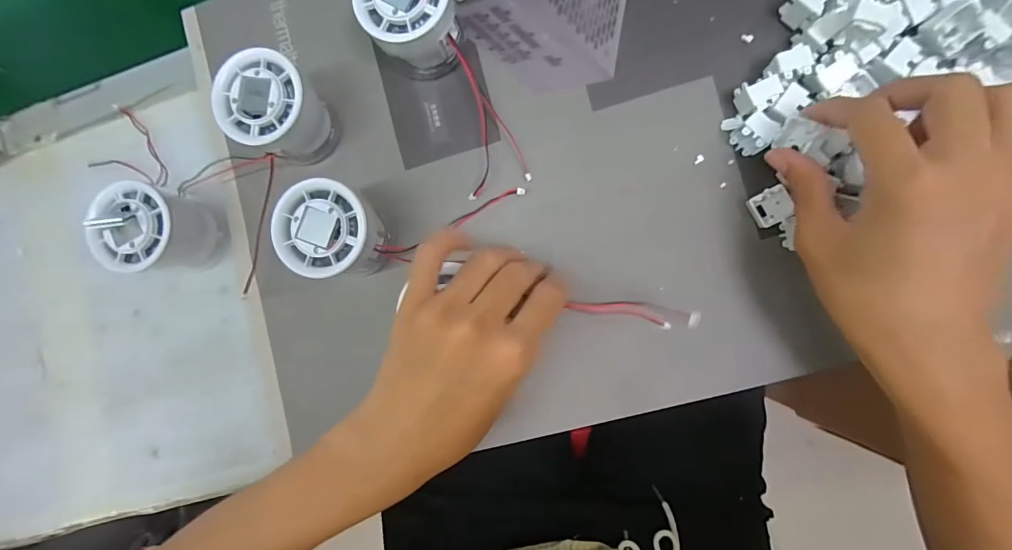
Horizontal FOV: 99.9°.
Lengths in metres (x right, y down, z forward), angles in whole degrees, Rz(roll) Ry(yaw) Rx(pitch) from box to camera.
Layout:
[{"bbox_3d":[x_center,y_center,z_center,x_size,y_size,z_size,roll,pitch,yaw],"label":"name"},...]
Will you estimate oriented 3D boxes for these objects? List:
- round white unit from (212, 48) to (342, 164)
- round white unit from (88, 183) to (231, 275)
[{"bbox_3d":[-0.146,-0.107,0.281,0.054,0.056,0.054,0,88,8],"label":"round white unit"},{"bbox_3d":[-0.234,-0.029,0.289,0.051,0.057,0.056,6,89,8],"label":"round white unit"}]

